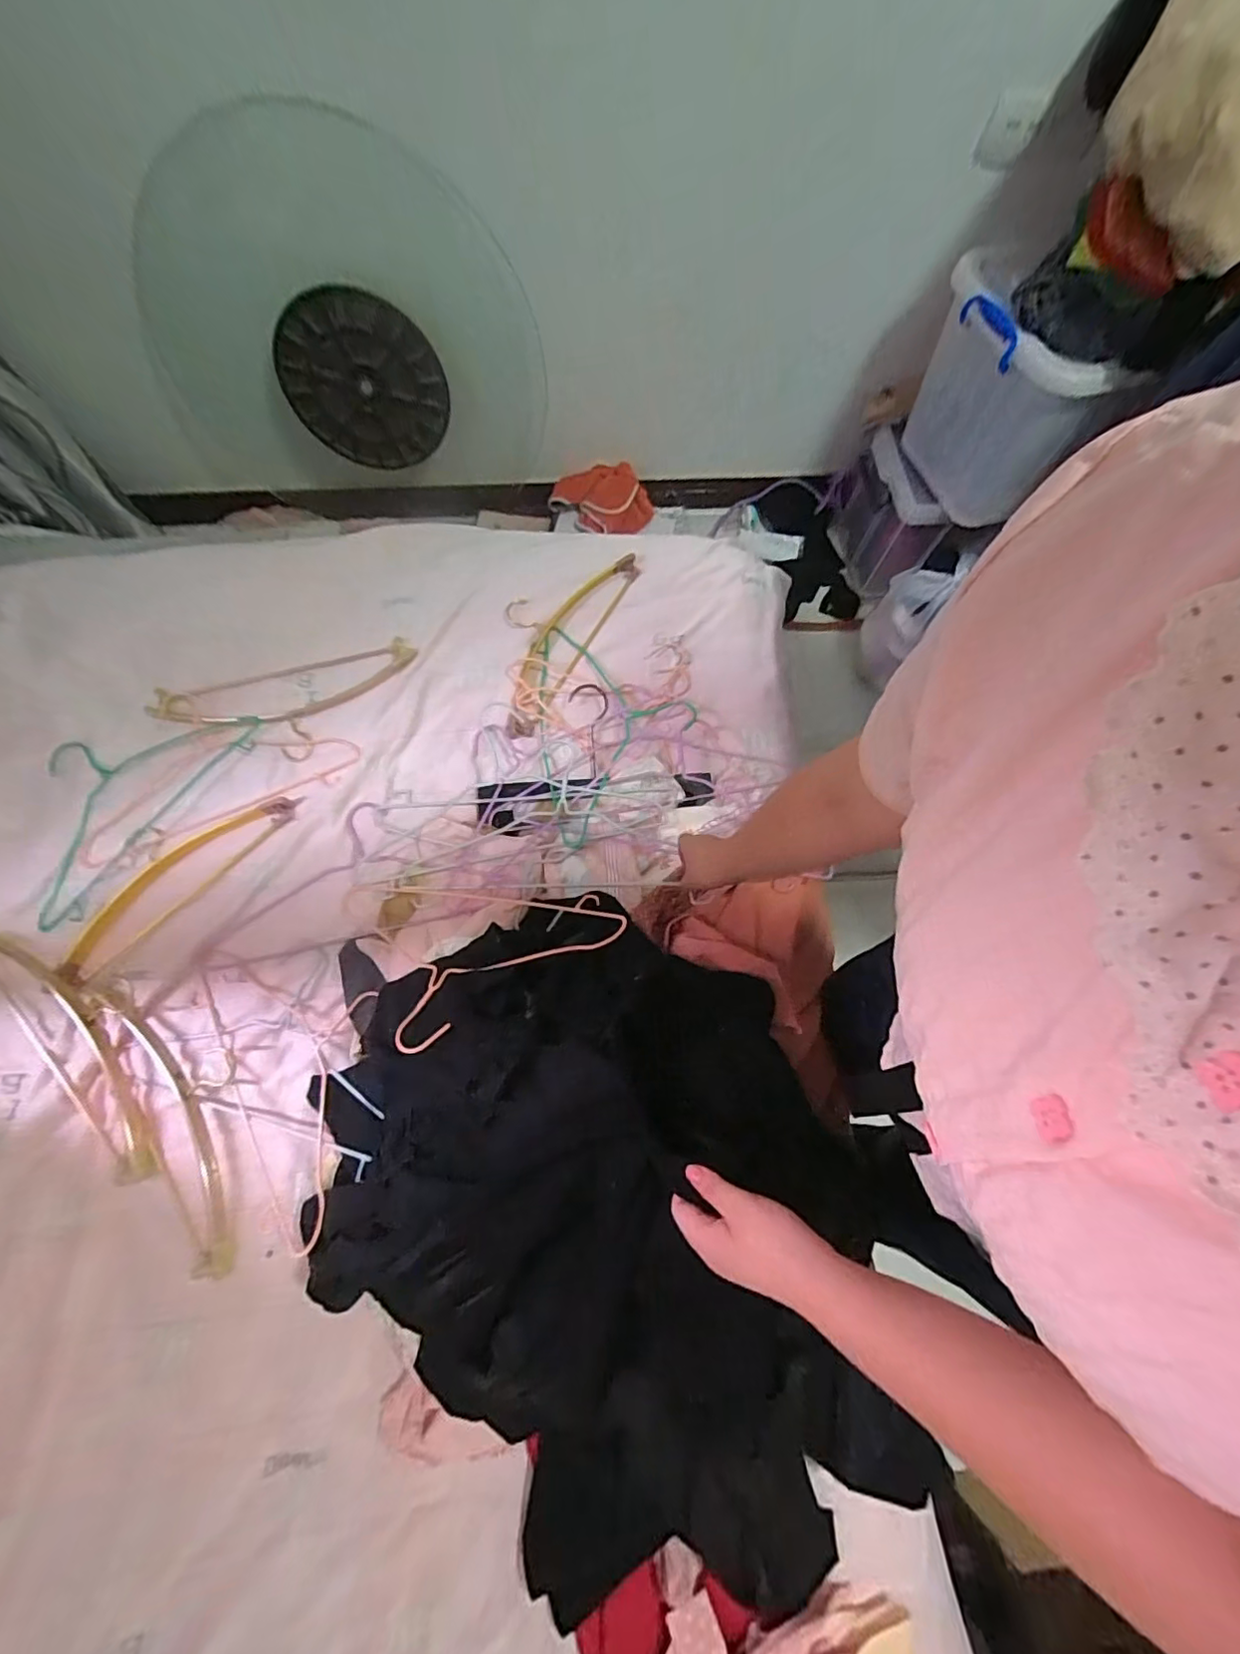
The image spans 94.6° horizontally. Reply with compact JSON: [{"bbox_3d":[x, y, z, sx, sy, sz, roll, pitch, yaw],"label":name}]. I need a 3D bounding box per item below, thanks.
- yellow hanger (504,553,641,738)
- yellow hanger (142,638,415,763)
[{"bbox_3d":[-0.112,-0.322,0.919,0.138,0.028,0.358,30,73,7],"label":"yellow hanger"},{"bbox_3d":[-0.489,-0.176,0.859,0.366,0.025,0.134,-17,73,-8],"label":"yellow hanger"}]

